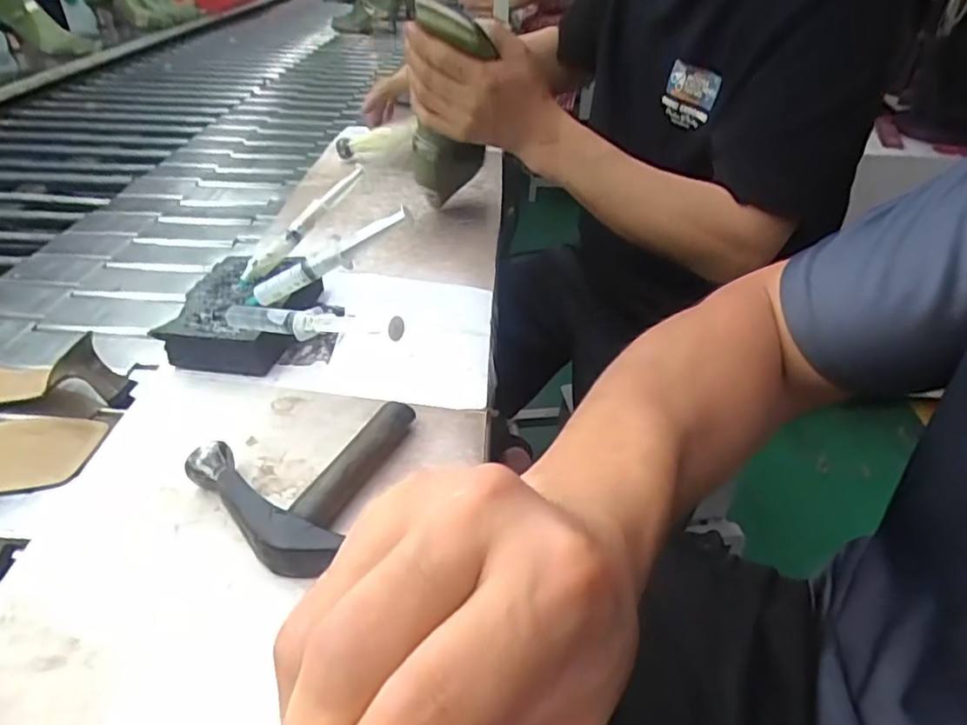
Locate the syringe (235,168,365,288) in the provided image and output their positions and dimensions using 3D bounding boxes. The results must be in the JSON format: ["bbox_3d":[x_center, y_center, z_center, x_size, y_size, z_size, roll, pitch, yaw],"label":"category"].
[{"bbox_3d":[-0.155,-0.118,0.522,0.018,0.022,0.142,28,68,32],"label":"syringe"}]

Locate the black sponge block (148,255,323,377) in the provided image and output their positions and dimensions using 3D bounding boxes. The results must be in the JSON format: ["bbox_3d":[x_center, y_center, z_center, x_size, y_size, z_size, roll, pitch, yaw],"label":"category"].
[{"bbox_3d":[-0.191,-0.042,0.500,0.093,0.041,0.132,2,37,1],"label":"black sponge block"}]

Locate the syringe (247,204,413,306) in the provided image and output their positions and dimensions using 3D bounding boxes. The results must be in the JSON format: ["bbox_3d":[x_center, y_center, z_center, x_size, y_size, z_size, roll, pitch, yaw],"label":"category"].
[{"bbox_3d":[-0.118,-0.075,0.453,0.153,0.022,0.014,-25,33,17],"label":"syringe"}]

